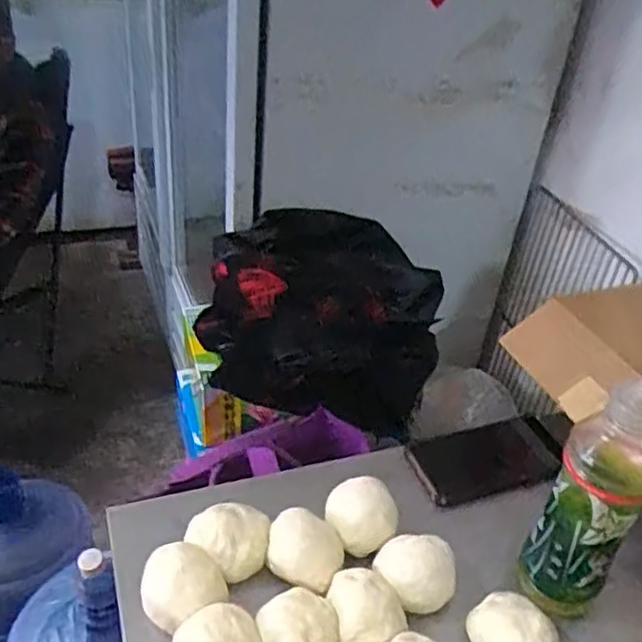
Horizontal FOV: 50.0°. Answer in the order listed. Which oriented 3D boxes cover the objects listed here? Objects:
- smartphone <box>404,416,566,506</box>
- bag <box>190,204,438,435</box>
[{"bbox_3d":[0.171,0.145,0.721,0.152,0.015,0.077,-11,55,-10],"label":"smartphone"},{"bbox_3d":[0.000,-0.011,1.069,0.361,0.216,0.305,4,36,-4],"label":"bag"}]

